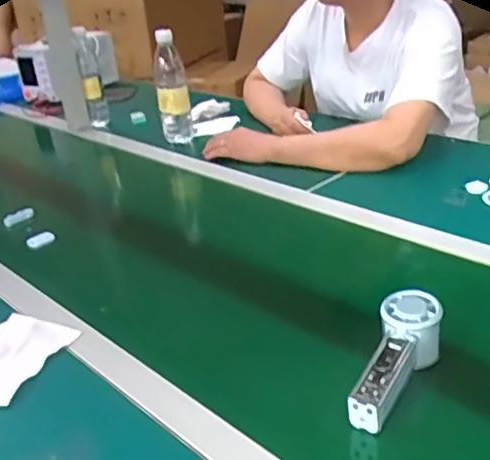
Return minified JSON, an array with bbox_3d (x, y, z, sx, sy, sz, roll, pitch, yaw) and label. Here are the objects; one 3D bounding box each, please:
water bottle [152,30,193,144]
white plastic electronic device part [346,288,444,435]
[{"bbox_3d":[-0.158,-0.299,1.370,0.066,0.250,0.076,-9,27,-6],"label":"water bottle"},{"bbox_3d":[0.143,0.126,0.603,0.052,0.052,0.156,13,46,32],"label":"white plastic electronic device part"}]

